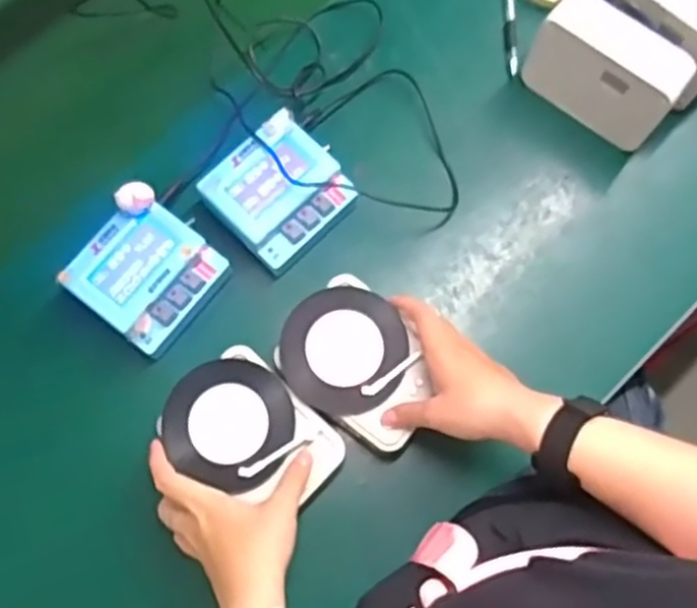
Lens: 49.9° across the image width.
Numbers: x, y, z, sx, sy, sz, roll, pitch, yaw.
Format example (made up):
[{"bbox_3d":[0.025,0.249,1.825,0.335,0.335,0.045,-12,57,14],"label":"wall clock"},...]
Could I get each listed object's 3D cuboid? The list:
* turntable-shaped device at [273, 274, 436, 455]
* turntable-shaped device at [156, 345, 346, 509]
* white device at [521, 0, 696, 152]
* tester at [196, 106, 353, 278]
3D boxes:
[{"bbox_3d":[0.007,0.045,0.593,0.131,0.017,0.099,43,79,11],"label":"turntable-shaped device"},{"bbox_3d":[-0.078,0.099,0.573,0.132,0.020,0.094,43,79,11],"label":"turntable-shaped device"},{"bbox_3d":[0.222,-0.203,0.653,0.129,0.095,0.054,35,78,9],"label":"white device"},{"bbox_3d":[-0.059,-0.095,0.653,0.105,0.048,0.100,-40,78,-10],"label":"tester"}]

